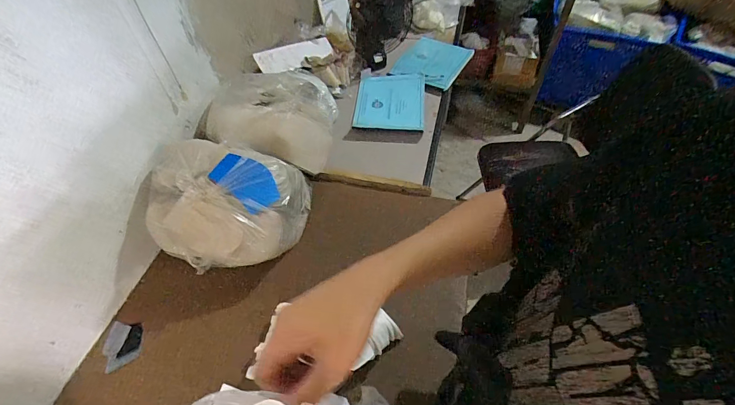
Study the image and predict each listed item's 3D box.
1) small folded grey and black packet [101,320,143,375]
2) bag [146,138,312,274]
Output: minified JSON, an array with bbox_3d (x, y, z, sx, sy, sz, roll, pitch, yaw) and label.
[{"bbox_3d":[-0.498,0.292,0.745,0.064,0.004,0.091,13,60,-23],"label":"small folded grey and black packet"},{"bbox_3d":[-0.305,0.022,0.790,0.306,0.178,0.248,3,52,6],"label":"bag"}]

